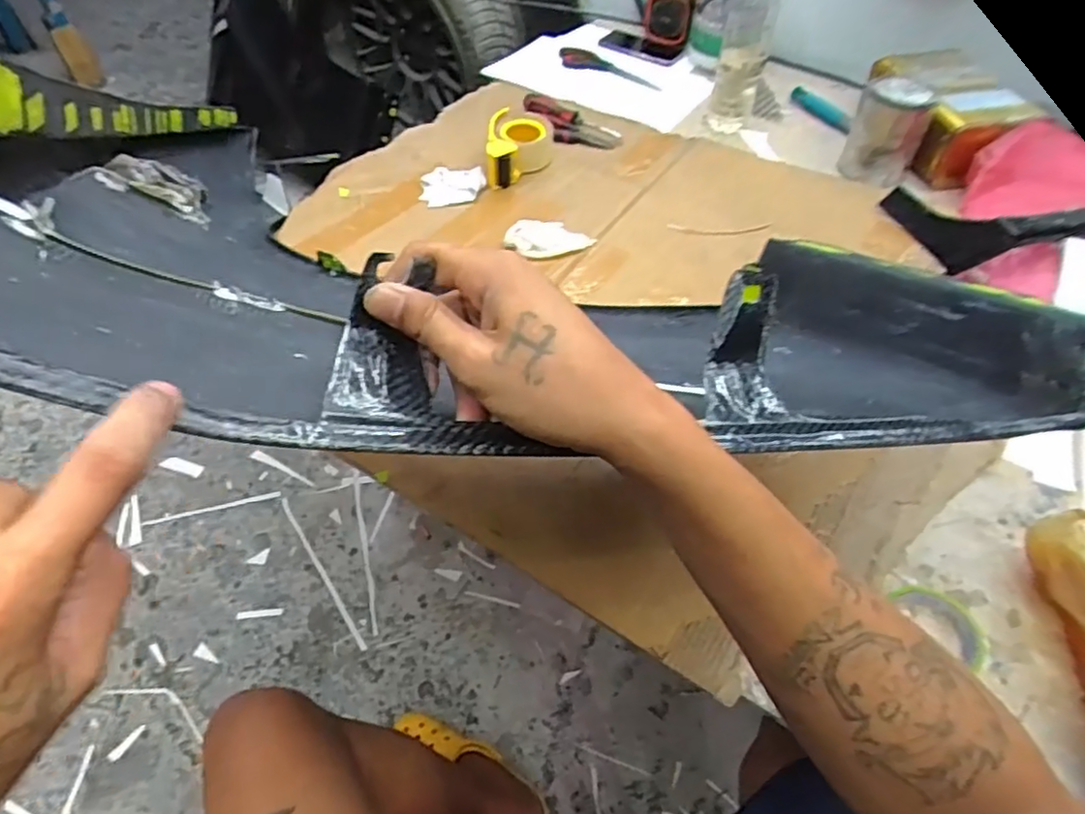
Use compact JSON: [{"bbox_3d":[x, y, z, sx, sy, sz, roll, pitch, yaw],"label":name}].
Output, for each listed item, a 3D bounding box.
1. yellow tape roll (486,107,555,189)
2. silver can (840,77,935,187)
[{"bbox_3d":[-0.033,-0.411,1.038,0.098,0.054,0.154,5,51,2],"label":"yellow tape roll"},{"bbox_3d":[0.551,-0.440,1.055,0.106,0.145,0.092,19,53,12],"label":"silver can"}]

